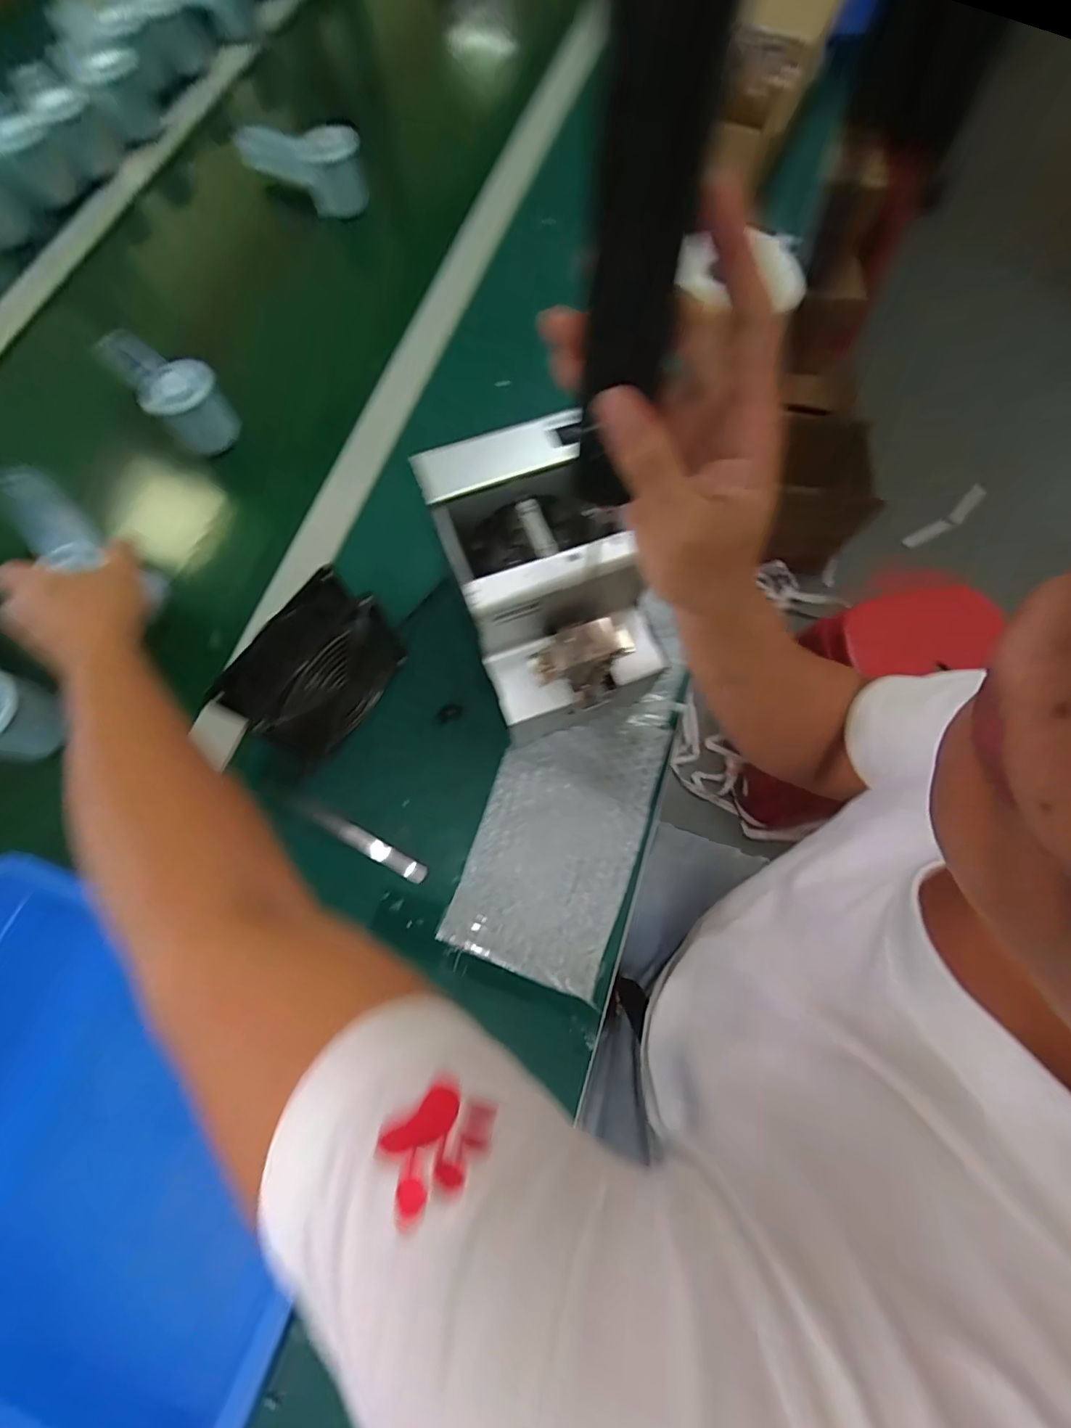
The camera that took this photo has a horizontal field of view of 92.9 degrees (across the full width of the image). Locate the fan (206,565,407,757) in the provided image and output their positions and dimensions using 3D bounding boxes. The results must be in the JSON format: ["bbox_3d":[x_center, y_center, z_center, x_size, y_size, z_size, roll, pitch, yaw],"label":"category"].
[{"bbox_3d":[-0.159,-0.030,0.375,0.057,0.098,0.121,31,77,7],"label":"fan"}]

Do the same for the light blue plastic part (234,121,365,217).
[{"bbox_3d":[-0.286,-0.681,0.632,0.183,0.064,0.037,20,75,5],"label":"light blue plastic part"}]

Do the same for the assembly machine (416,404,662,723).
[{"bbox_3d":[0.007,-0.096,0.355,0.120,0.096,0.173,-22,75,-6],"label":"assembly machine"}]

